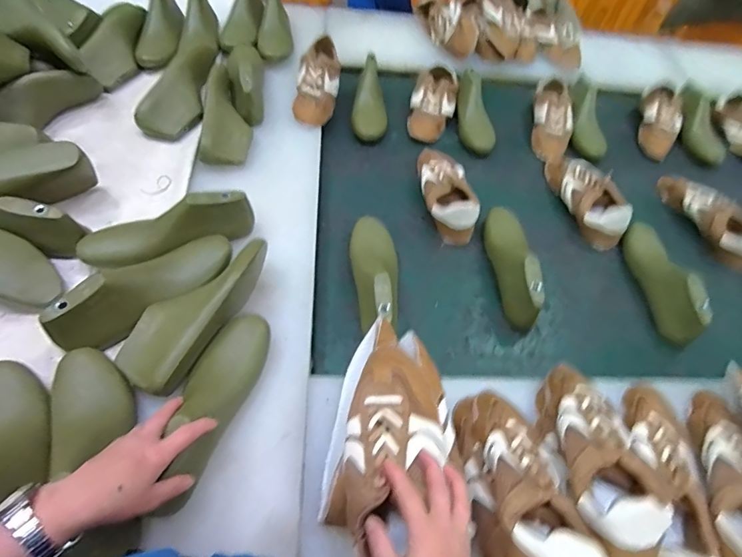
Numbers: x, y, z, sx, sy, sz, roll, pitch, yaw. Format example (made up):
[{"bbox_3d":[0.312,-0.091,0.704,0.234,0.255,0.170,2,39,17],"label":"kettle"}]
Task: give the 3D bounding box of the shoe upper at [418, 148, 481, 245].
[{"bbox_3d":[0.145,-0.191,0.850,0.090,0.072,0.256,-3,58,-6],"label":"shoe upper"}]

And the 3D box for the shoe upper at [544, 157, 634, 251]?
[{"bbox_3d":[0.445,-0.182,0.878,0.079,0.075,0.245,-5,58,-7],"label":"shoe upper"}]

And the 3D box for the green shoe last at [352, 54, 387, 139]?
[{"bbox_3d":[0.002,-0.425,0.982,0.084,0.066,0.243,7,58,0],"label":"green shoe last"}]

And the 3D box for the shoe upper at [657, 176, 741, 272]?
[{"bbox_3d":[0.700,-0.133,0.877,0.072,0.080,0.262,-12,59,-12],"label":"shoe upper"}]

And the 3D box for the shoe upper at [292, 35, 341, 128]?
[{"bbox_3d":[-0.116,-0.434,0.927,0.081,0.070,0.227,7,58,0],"label":"shoe upper"}]

